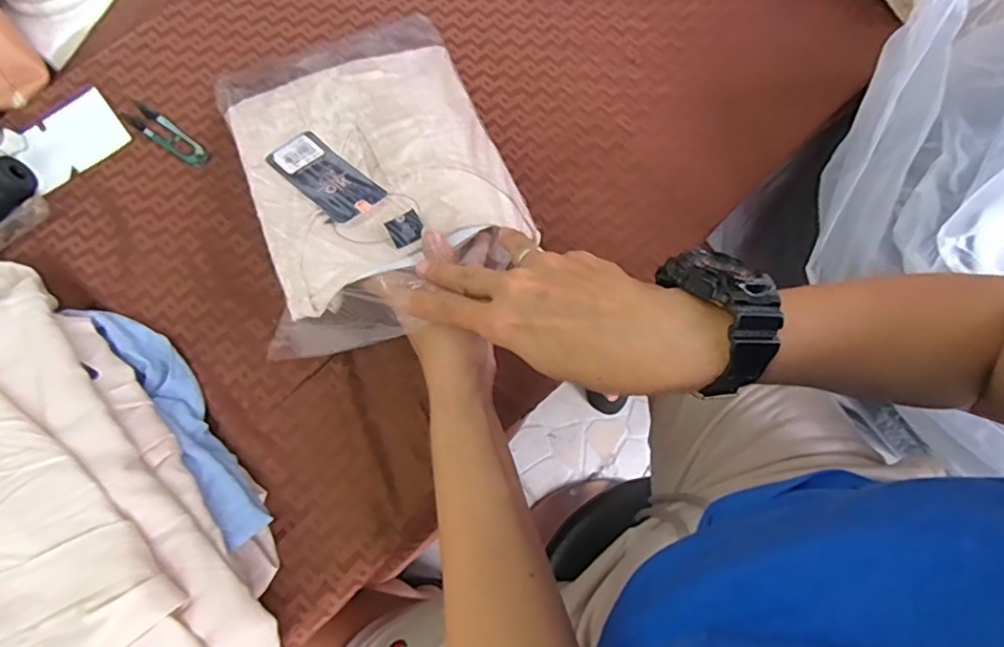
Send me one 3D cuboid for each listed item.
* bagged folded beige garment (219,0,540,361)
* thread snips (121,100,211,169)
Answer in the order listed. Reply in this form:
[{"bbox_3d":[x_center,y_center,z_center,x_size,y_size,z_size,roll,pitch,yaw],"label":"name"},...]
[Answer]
[{"bbox_3d":[-0.114,-0.146,0.498,0.204,0.033,0.340,-20,58,-8],"label":"bagged folded beige garment"},{"bbox_3d":[-0.317,-0.179,0.552,0.101,0.005,0.024,34,75,12],"label":"thread snips"}]

